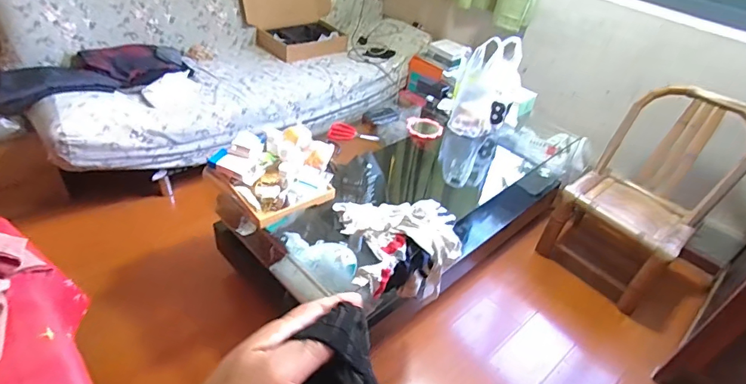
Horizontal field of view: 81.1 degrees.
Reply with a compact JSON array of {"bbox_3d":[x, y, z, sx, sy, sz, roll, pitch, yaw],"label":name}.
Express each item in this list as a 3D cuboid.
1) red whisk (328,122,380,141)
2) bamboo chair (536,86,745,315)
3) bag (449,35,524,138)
[{"bbox_3d":[-0.068,-0.193,1.468,0.168,0.042,0.080,13,39,6],"label":"red whisk"},{"bbox_3d":[0.961,0.008,1.553,0.411,0.645,0.400,-24,49,-34],"label":"bamboo chair"},{"bbox_3d":[0.403,-0.364,1.528,0.201,0.289,0.185,16,39,10],"label":"bag"}]

